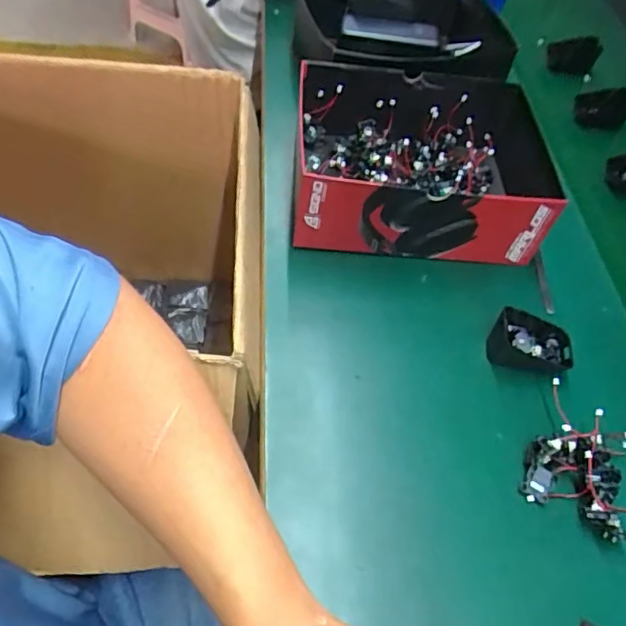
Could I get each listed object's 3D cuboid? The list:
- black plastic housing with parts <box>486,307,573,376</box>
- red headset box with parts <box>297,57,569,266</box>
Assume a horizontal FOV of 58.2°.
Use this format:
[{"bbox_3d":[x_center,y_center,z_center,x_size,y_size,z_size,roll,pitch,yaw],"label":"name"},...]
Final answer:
[{"bbox_3d":[0.188,0.027,0.483,0.070,0.033,0.049,21,56,12],"label":"black plastic housing with parts"},{"bbox_3d":[0.113,-0.150,0.575,0.262,0.090,0.186,2,54,-2],"label":"red headset box with parts"}]

